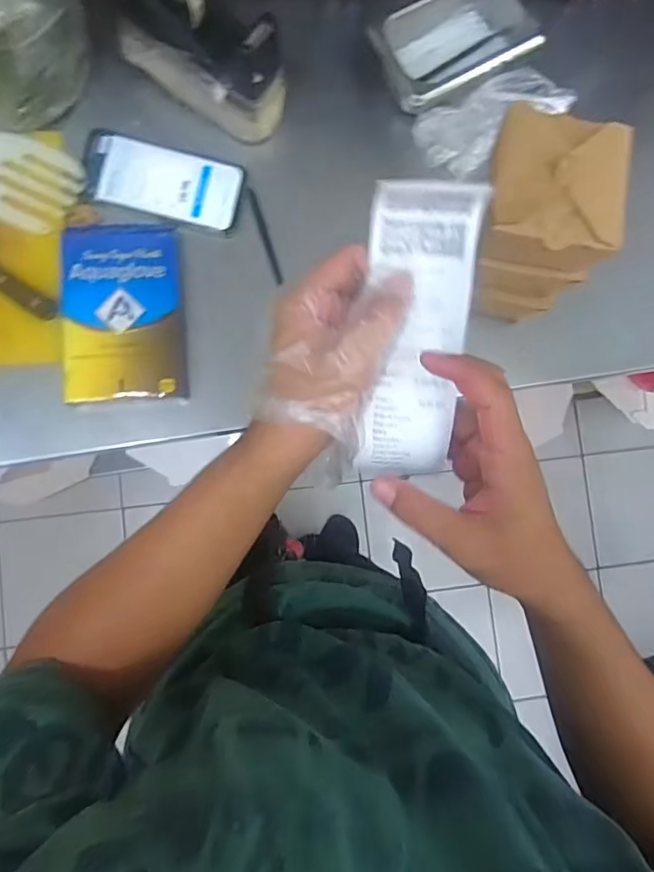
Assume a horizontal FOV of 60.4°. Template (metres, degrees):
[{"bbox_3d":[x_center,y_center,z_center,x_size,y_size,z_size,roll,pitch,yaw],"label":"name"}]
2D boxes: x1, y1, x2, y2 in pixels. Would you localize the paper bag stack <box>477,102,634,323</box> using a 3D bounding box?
[{"bbox_3d":[0.178,-0.187,0.503,0.101,0.167,0.106,8,85,-4],"label":"paper bag stack"}]

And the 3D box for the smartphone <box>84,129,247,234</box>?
[{"bbox_3d":[-0.173,-0.270,0.594,0.164,0.012,0.081,14,84,-4],"label":"smartphone"}]

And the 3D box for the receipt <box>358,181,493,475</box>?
[{"bbox_3d":[0.049,-0.053,0.315,0.057,0.010,0.161,3,108,-5],"label":"receipt"}]

